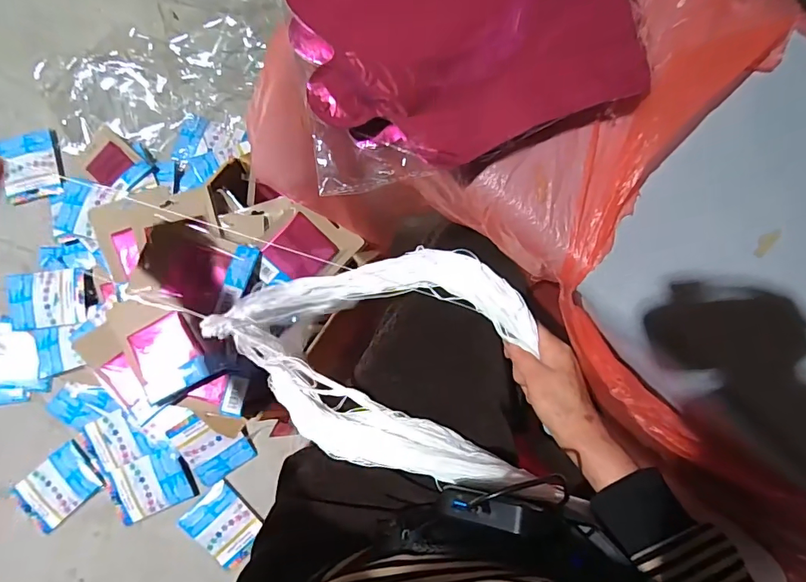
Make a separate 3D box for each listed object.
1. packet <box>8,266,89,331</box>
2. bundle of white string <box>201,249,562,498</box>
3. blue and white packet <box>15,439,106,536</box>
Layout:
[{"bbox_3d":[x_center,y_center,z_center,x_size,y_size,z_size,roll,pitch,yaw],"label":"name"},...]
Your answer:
[{"bbox_3d":[-0.733,0.017,0.925,0.145,0.015,0.115,-7,84,-6],"label":"packet"},{"bbox_3d":[-0.026,0.056,0.449,0.313,0.098,0.209,9,83,-4],"label":"bundle of white string"},{"bbox_3d":[-0.696,0.396,0.916,0.141,0.020,0.115,-40,88,-8],"label":"blue and white packet"}]

